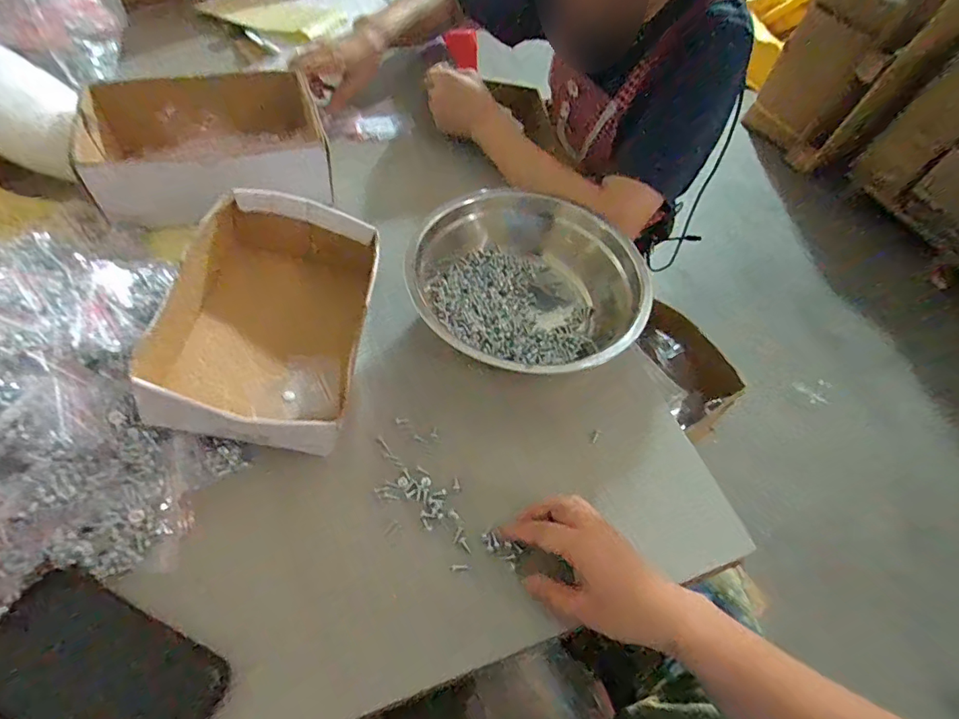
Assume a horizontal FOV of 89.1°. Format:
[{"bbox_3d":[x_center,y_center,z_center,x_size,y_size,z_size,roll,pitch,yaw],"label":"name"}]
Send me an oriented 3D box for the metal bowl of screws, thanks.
[{"bbox_3d":[0.052,-0.072,0.517,0.215,0.068,0.232,4,56,-6],"label":"metal bowl of screws"}]

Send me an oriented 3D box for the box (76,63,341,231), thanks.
[{"bbox_3d":[-0.319,-0.251,0.588,0.246,0.086,0.184,-14,59,-17],"label":"box"}]

